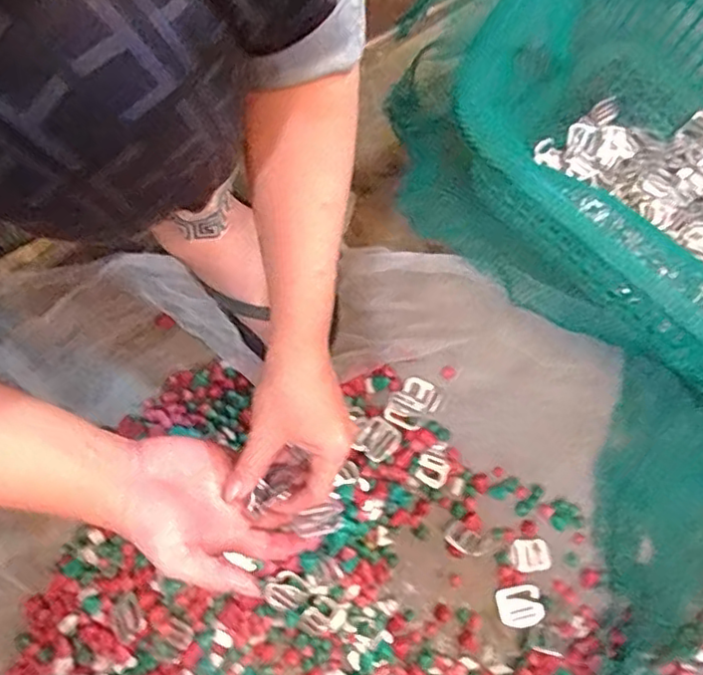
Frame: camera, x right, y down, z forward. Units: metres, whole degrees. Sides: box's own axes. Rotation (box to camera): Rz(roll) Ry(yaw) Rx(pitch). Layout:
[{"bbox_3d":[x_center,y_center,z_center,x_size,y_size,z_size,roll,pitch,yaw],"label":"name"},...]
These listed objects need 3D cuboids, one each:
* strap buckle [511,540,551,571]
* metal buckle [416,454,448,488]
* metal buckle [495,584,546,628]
[{"bbox_3d":[0.154,0.186,0.541,0.033,0.004,0.025,-1,75,-2],"label":"strap buckle"},{"bbox_3d":[0.069,0.115,0.546,0.026,0.005,0.025,22,76,4],"label":"metal buckle"},{"bbox_3d":[0.142,0.226,0.533,0.037,0.005,0.033,-10,76,-4],"label":"metal buckle"}]

